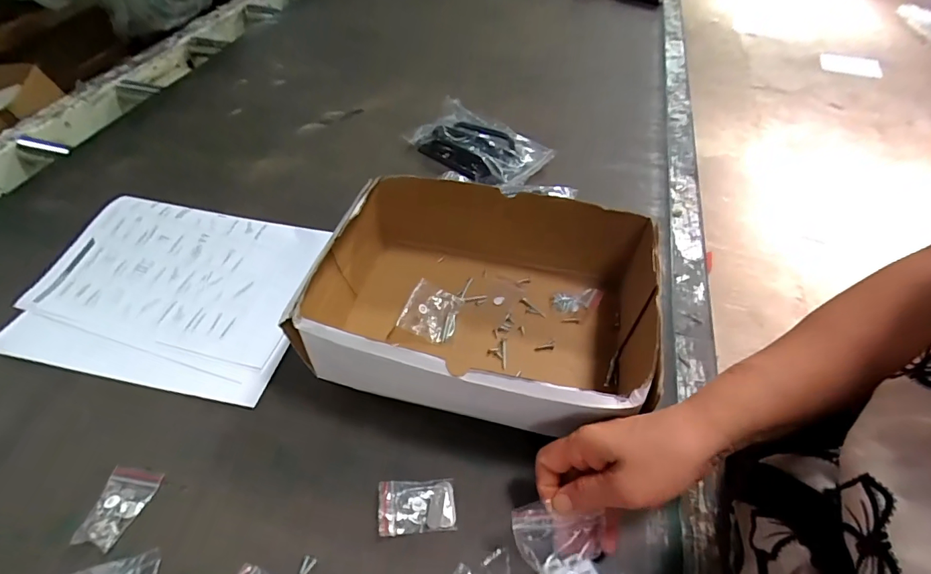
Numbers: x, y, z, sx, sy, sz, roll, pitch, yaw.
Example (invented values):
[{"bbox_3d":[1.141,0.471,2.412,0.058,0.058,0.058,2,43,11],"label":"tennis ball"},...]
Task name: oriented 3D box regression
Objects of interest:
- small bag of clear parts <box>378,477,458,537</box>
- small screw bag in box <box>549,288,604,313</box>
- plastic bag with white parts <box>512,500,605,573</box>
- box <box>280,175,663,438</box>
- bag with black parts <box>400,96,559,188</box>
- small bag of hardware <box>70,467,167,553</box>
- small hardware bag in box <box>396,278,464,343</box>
[{"bbox_3d":[-0.038,0.170,0.359,0.060,0.013,0.038,-5,51,-4],"label":"small bag of clear parts"},{"bbox_3d":[0.119,0.013,0.491,0.053,0.011,0.028,3,51,2],"label":"small screw bag in box"},{"bbox_3d":[0.067,0.197,0.320,0.065,0.033,0.074,1,51,0],"label":"plastic bag with white parts"},{"bbox_3d":[0.013,0.009,0.438,0.293,0.093,0.214,11,52,8],"label":"box"},{"bbox_3d":[0.017,-0.207,0.664,0.192,0.042,0.109,30,57,22],"label":"bag with black parts"},{"bbox_3d":[-0.270,0.172,0.361,0.035,0.017,0.057,8,51,6],"label":"small bag of hardware"},{"bbox_3d":[-0.035,0.025,0.475,0.054,0.017,0.060,23,64,-11],"label":"small hardware bag in box"}]

